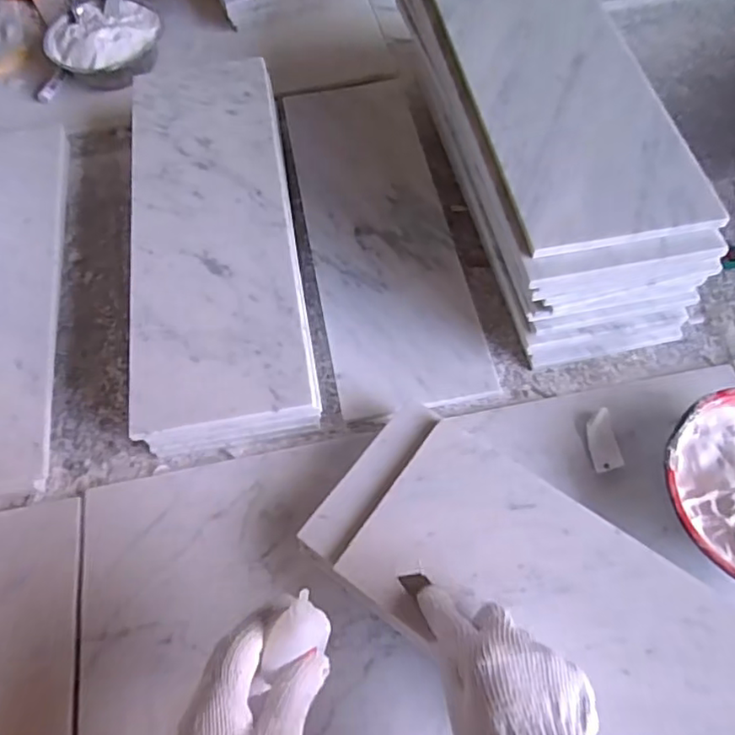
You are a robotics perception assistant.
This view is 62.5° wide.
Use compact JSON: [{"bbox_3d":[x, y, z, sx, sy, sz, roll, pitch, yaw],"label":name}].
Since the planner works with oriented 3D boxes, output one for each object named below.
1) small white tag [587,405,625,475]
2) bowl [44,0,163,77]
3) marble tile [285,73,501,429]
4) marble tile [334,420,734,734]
[{"bbox_3d":[0.212,0.067,0.546,0.024,0.015,0.055,-5,63,2],"label":"small white tag"},{"bbox_3d":[-0.346,-0.429,0.814,0.143,0.052,0.148,-2,63,4],"label":"bowl"},{"bbox_3d":[0.012,-0.163,0.680,0.154,0.023,0.452,-11,63,-1],"label":"marble tile"},{"bbox_3d":[0.204,0.213,0.420,0.447,0.018,0.154,34,68,19],"label":"marble tile"}]

